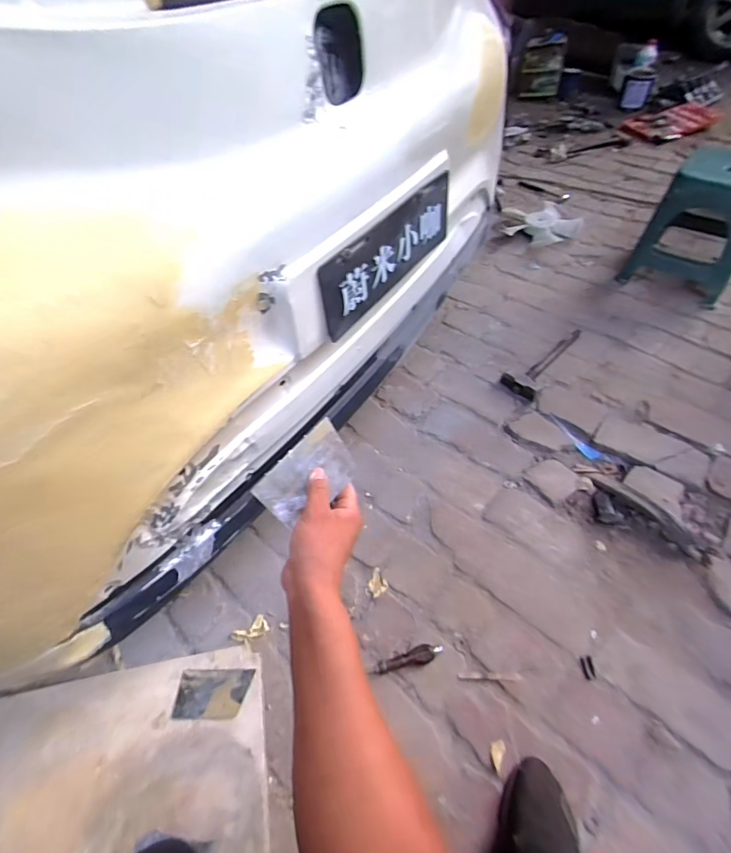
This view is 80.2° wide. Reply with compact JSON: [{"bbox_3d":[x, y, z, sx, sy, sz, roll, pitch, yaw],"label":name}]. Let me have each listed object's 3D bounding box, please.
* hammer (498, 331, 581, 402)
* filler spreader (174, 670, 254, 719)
[{"bbox_3d":[0.495,-0.180,1.186,0.262,0.026,0.097,-41,61,-5],"label":"hammer"},{"bbox_3d":[-0.272,0.478,0.777,0.129,0.004,0.077,-2,47,3],"label":"filler spreader"}]

